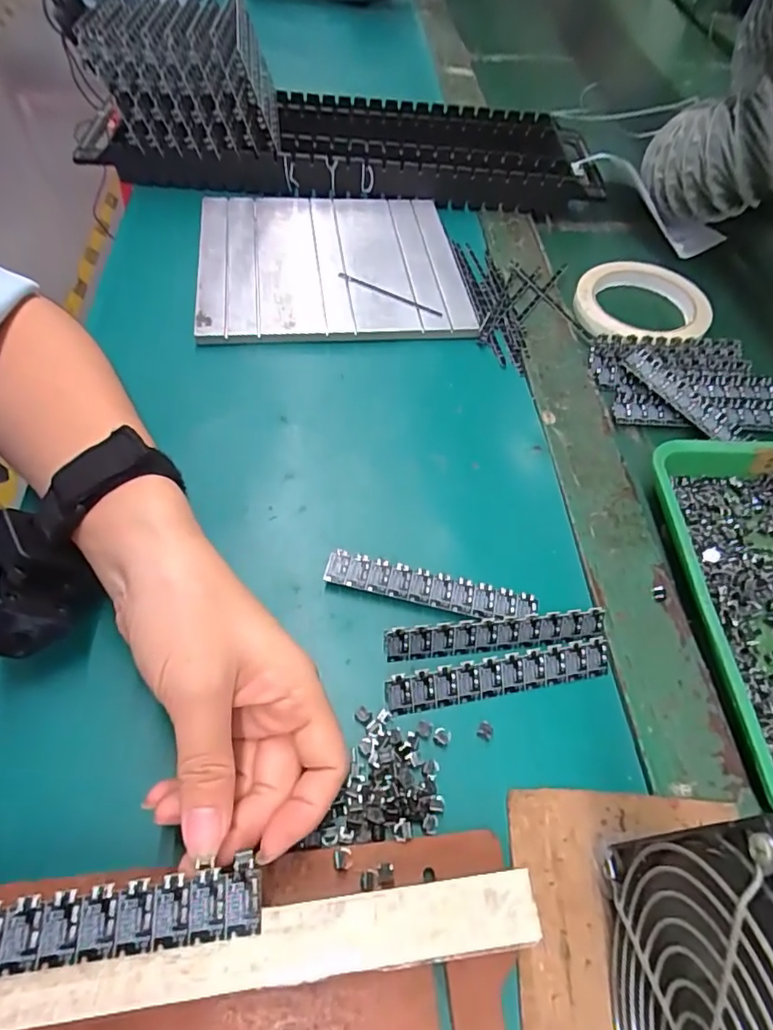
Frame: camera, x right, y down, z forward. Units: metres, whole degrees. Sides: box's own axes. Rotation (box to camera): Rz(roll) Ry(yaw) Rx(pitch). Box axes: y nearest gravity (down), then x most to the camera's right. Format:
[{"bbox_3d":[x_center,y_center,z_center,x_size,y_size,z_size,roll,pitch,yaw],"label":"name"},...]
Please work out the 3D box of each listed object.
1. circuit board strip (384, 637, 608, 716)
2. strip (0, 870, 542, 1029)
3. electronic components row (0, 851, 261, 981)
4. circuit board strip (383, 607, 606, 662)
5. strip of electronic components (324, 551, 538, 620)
[{"bbox_3d":[0.054,0.075,0.264,0.109,0.011,0.015,-8,57,-9],"label":"circuit board strip"},{"bbox_3d":[-0.059,0.138,0.173,0.216,0.006,0.021,-4,56,-7],"label":"strip"},{"bbox_3d":[-0.095,0.128,0.174,0.108,0.004,0.020,-4,56,-8],"label":"electronic components row"},{"bbox_3d":[0.054,0.059,0.274,0.110,0.019,0.004,-5,23,-7],"label":"circuit board strip"},{"bbox_3d":[0.022,0.038,0.289,0.107,0.009,0.019,12,56,5],"label":"strip of electronic components"}]

